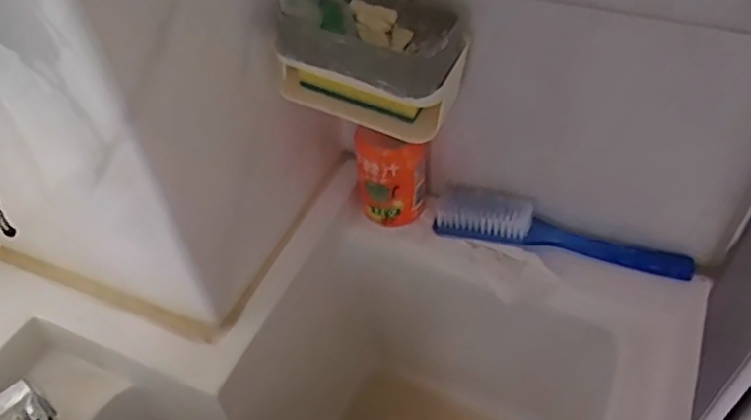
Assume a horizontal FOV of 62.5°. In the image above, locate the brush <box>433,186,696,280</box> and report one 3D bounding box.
[{"bbox_3d":[0.164,0.026,0.557,0.220,0.031,0.045,18,52,20],"label":"brush"}]

